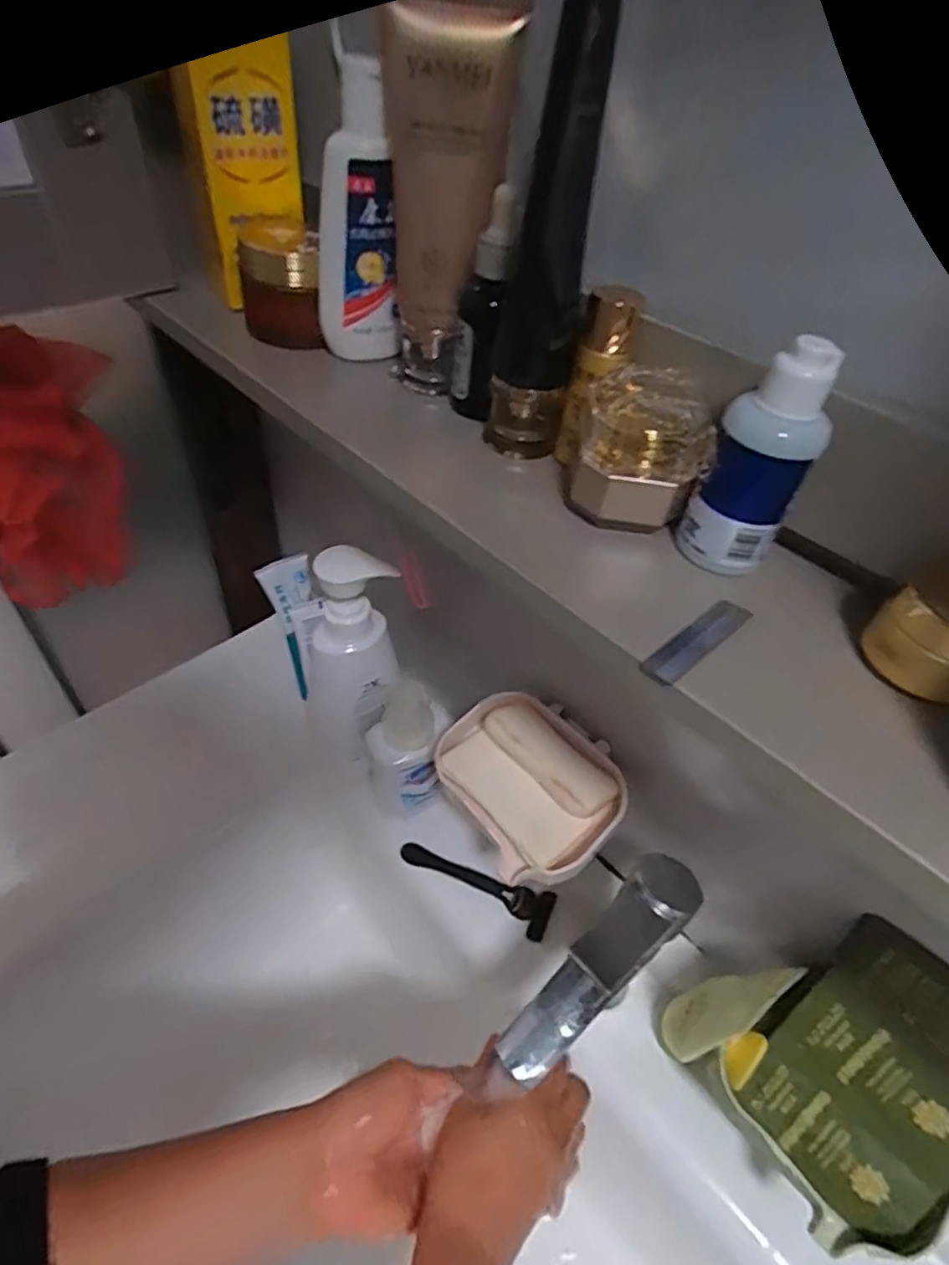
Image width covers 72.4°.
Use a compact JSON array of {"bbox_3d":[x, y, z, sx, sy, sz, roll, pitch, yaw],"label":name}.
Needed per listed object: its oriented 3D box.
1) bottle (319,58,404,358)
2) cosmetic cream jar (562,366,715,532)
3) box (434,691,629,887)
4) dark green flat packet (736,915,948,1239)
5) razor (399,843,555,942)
[{"bbox_3d":[-0.060,-0.210,0.334,0.040,0.121,0.046,1,46,-6],"label":"bottle"},{"bbox_3d":[0.072,-0.077,0.277,0.052,0.054,0.044,20,47,12],"label":"cosmetic cream jar"},{"bbox_3d":[0.039,0.105,0.459,0.102,0.053,0.132,-25,54,-27],"label":"box"},{"bbox_3d":[0.223,0.246,0.357,0.098,0.148,0.009,37,18,30],"label":"dark green flat packet"},{"bbox_3d":[0.001,0.212,0.550,0.136,0.017,0.038,21,48,13],"label":"razor"}]

